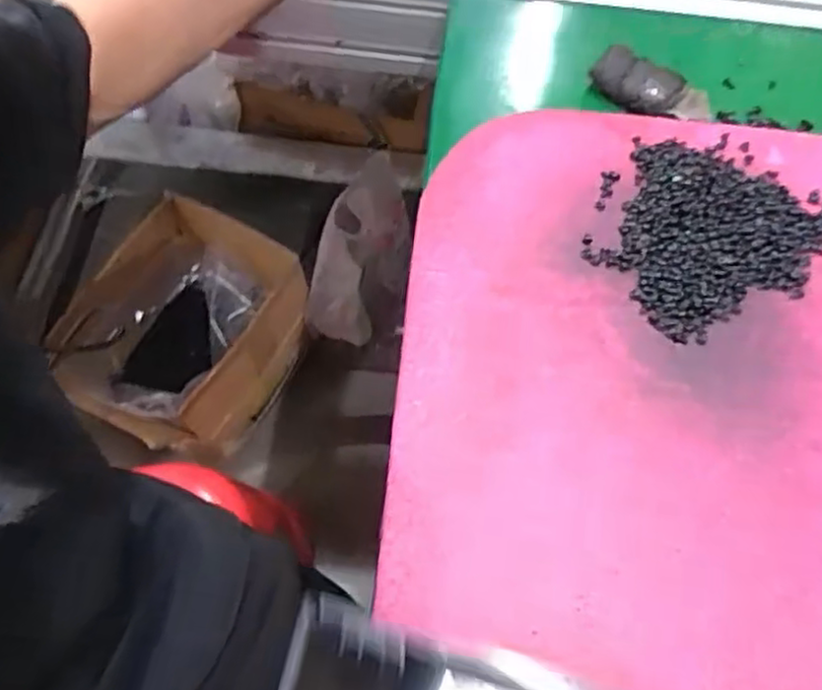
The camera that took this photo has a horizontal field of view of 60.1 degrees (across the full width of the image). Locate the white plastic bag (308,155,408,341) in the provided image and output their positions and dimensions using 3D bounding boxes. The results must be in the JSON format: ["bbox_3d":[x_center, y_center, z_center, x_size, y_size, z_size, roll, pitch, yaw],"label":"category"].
[{"bbox_3d":[-0.084,-0.116,0.988,0.114,0.208,0.150,25,68,8],"label":"white plastic bag"}]

